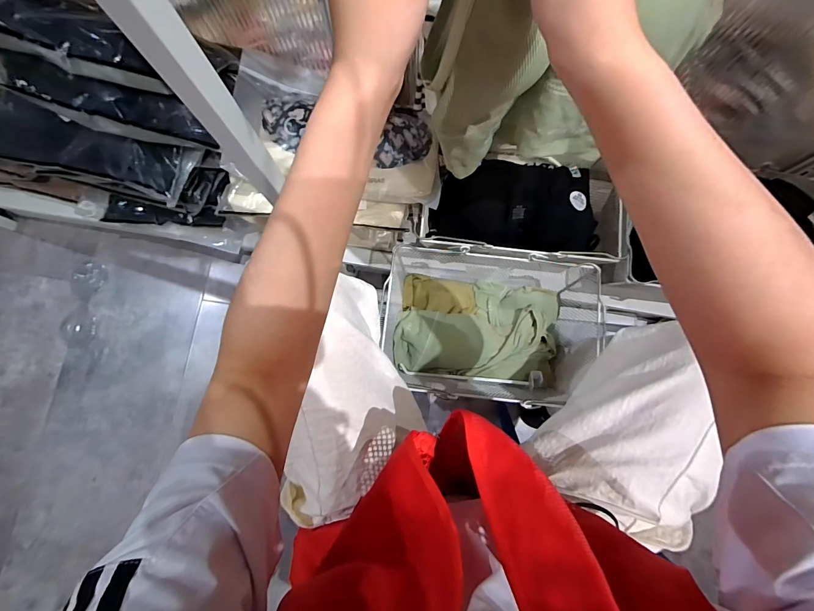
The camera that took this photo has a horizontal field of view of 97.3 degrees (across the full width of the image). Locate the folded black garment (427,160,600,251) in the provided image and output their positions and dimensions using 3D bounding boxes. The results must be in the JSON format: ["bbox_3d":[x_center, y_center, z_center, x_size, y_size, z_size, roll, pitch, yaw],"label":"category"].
[{"bbox_3d":[0.201,-0.185,0.671,0.294,0.087,0.135,9,81,1],"label":"folded black garment"}]

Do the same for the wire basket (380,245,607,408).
[{"bbox_3d":[0.161,0.030,0.683,0.402,0.171,0.277,4,81,0],"label":"wire basket"}]

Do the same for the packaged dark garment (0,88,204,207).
[{"bbox_3d":[-0.506,-0.244,0.568,0.300,0.065,0.107,15,113,-10],"label":"packaged dark garment"}]

